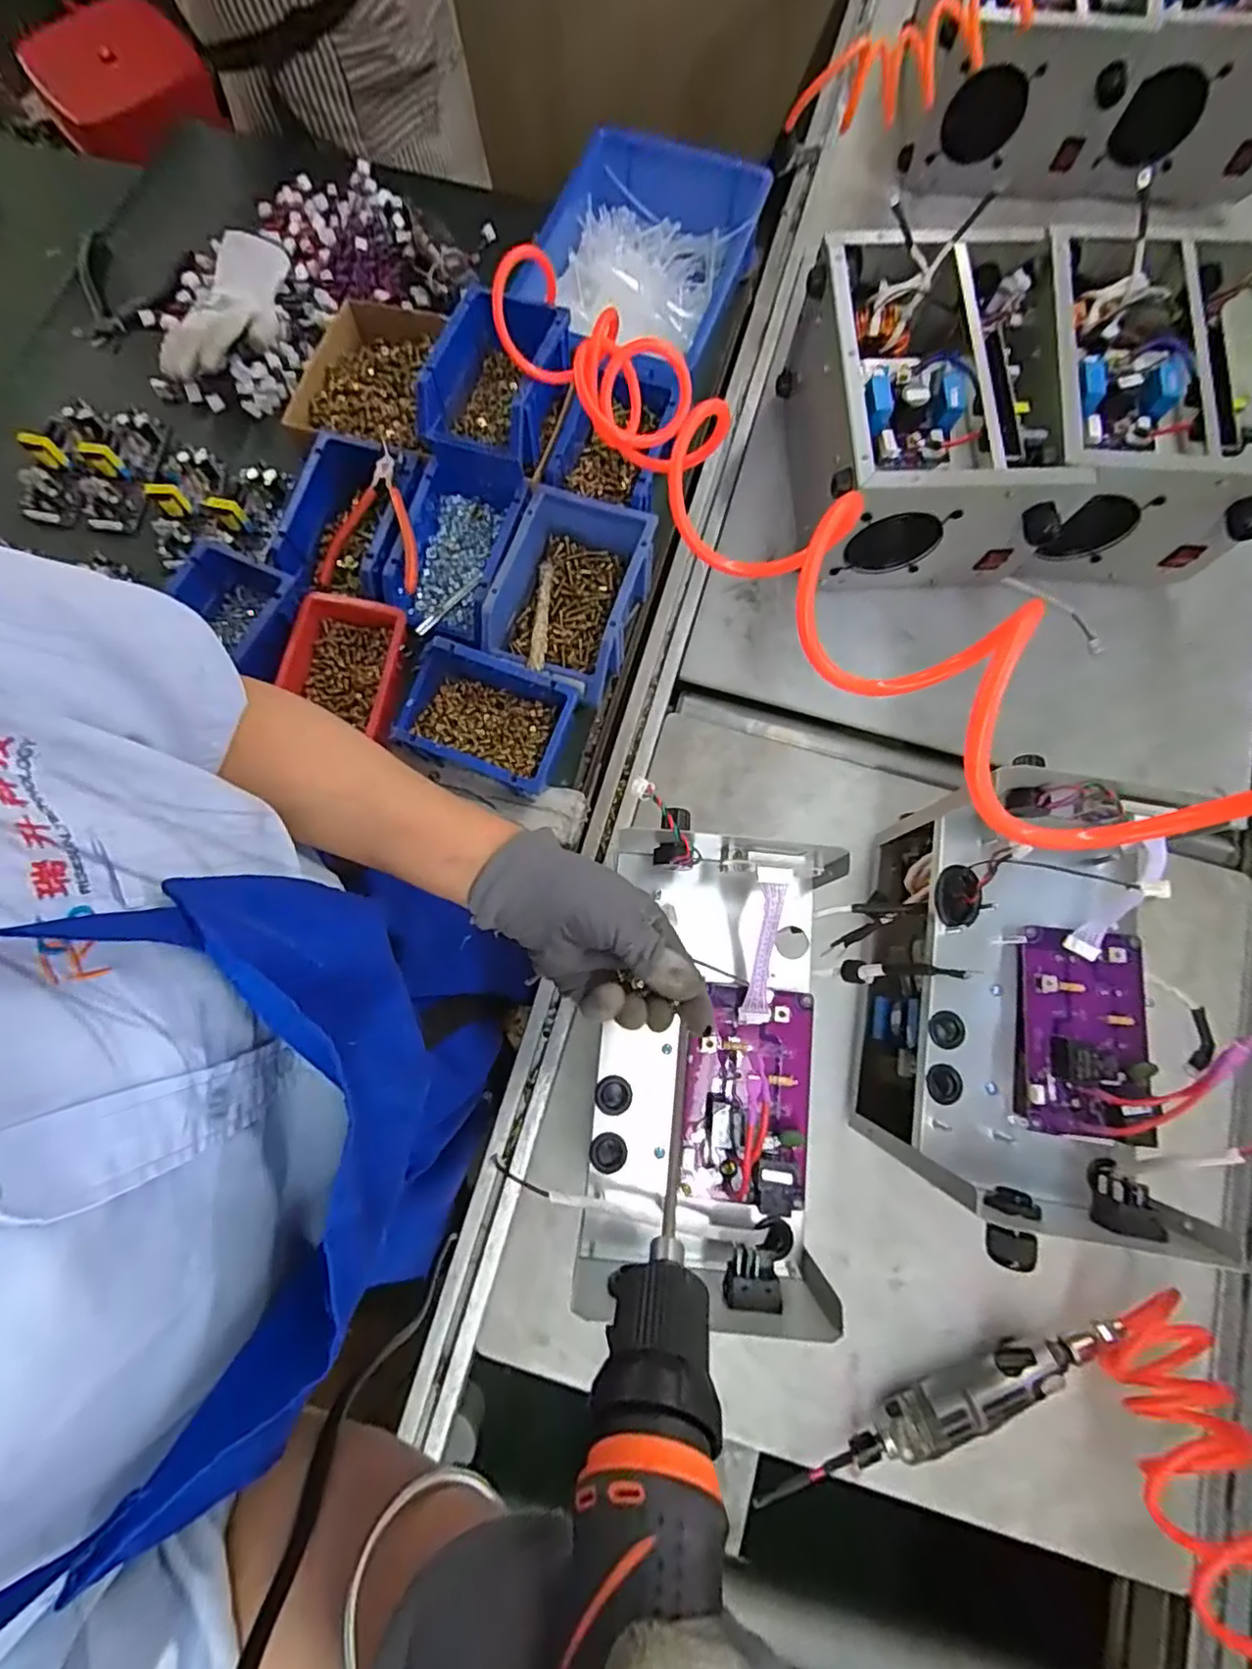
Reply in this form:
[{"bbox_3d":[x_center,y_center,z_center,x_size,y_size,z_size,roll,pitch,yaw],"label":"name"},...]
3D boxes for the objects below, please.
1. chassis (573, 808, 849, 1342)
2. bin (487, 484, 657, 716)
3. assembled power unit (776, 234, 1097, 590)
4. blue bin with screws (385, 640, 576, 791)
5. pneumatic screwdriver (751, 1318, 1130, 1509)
[{"bbox_3d":[0.058,0.146,0.421,0.159,0.123,0.284,1,72,0],"label":"chassis"},{"bbox_3d":[-0.055,-0.227,0.601,0.123,0.069,0.175,17,78,4],"label":"bin"},{"bbox_3d":[0.299,-0.409,0.624,0.223,0.166,0.291,-6,78,-1],"label":"assembled power unit"},{"bbox_3d":[-0.130,-0.104,0.564,0.159,0.059,0.103,21,79,5],"label":"blue bin with screws"},{"bbox_3d":[0.259,0.460,0.500,0.312,0.038,0.043,-23,79,-5],"label":"pneumatic screwdriver"}]

